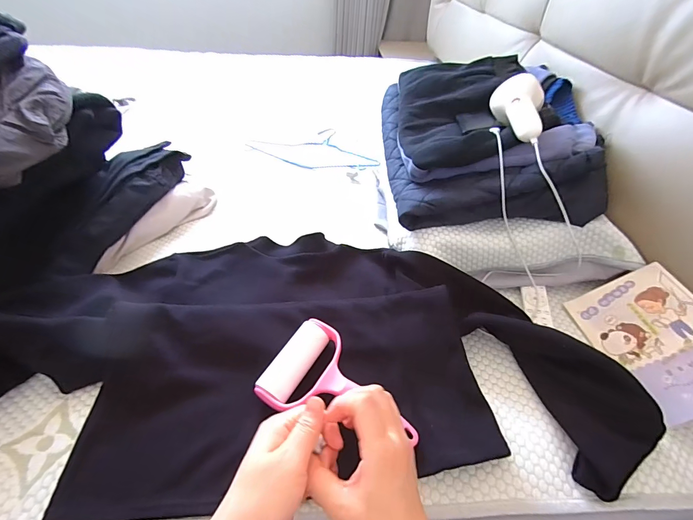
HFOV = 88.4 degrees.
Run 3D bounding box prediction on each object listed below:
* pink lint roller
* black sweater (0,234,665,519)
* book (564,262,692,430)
[{"bbox_3d":[-0.005,0.156,0.422,0.186,0.031,0.113,26,47,23],"label":"pink lint roller"},{"bbox_3d":[-0.049,0.090,0.485,0.775,0.093,0.399,-1,42,-4],"label":"black sweater"},{"bbox_3d":[0.424,0.106,0.487,0.136,0.011,0.202,-32,40,19],"label":"book"}]

